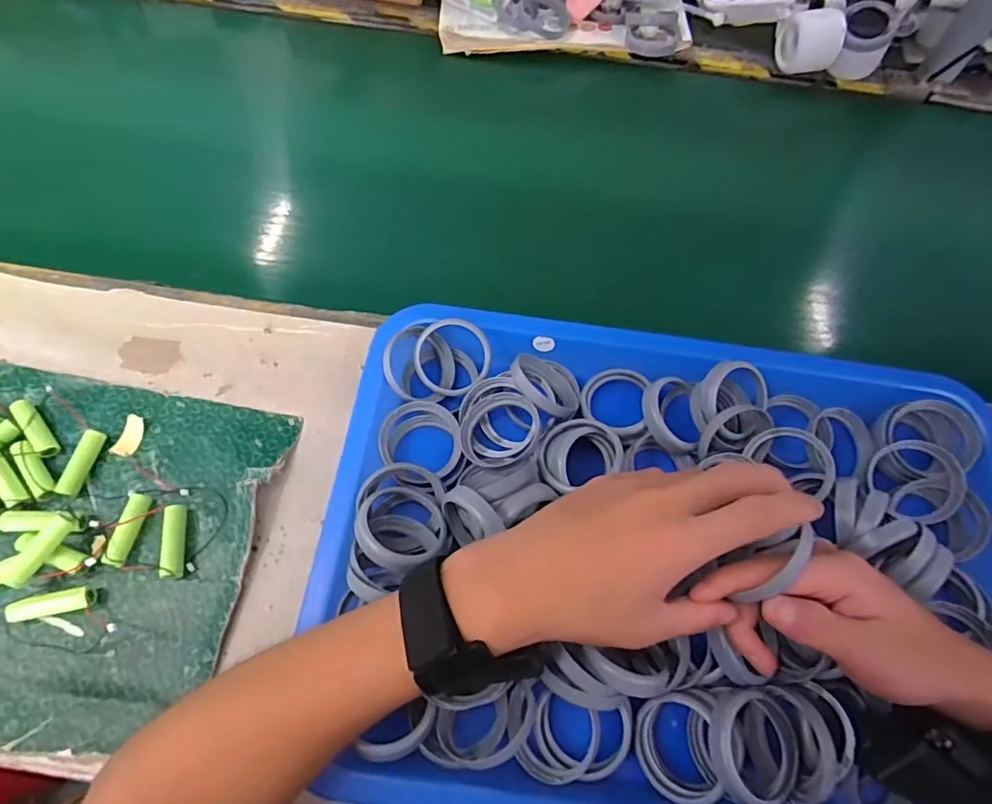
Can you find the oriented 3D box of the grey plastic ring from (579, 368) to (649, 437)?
[{"bbox_3d":[0.090,-0.004,0.426,0.047,0.019,0.055,14,65,3],"label":"grey plastic ring"}]

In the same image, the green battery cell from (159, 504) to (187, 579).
[{"bbox_3d":[-0.223,0.096,0.388,0.013,0.013,0.051,-9,66,-7],"label":"green battery cell"}]

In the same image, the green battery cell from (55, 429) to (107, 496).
[{"bbox_3d":[-0.303,0.044,0.410,0.012,0.011,0.050,12,65,3],"label":"green battery cell"}]

